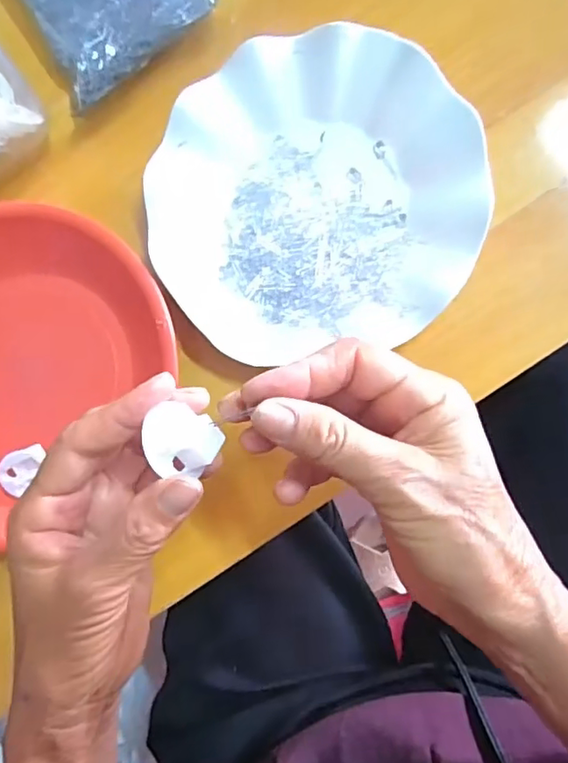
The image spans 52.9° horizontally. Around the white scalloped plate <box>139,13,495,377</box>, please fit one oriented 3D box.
[{"bbox_3d":[0.016,-0.103,0.320,0.178,0.023,0.173,-8,85,7],"label":"white scalloped plate"}]

